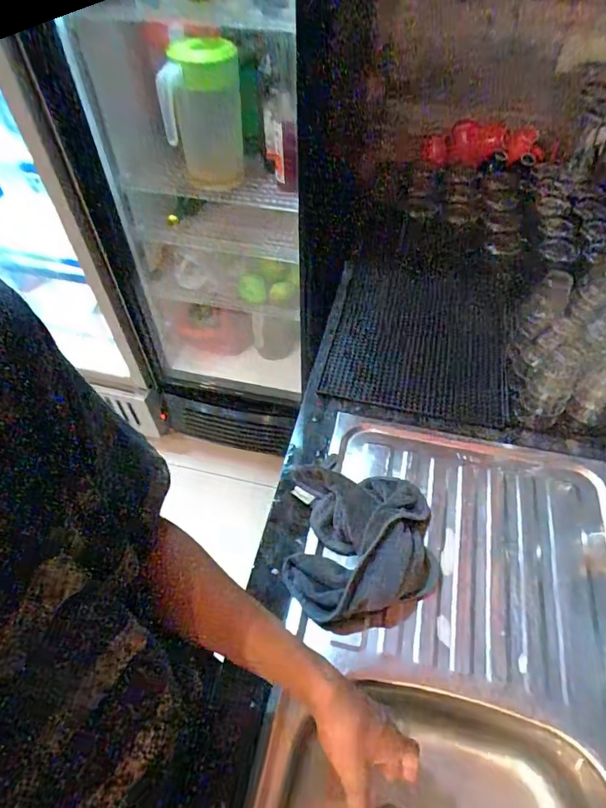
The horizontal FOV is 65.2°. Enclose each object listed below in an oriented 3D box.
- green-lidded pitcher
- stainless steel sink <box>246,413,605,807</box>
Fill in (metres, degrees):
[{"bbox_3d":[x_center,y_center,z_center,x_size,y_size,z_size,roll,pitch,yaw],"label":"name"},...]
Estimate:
[{"bbox_3d":[-0.193,-0.560,0.939,0.151,0.263,0.124,-10,51,-5],"label":"green-lidded pitcher"},{"bbox_3d":[0.183,0.379,0.535,0.376,0.134,0.742,8,52,7],"label":"stainless steel sink"}]

